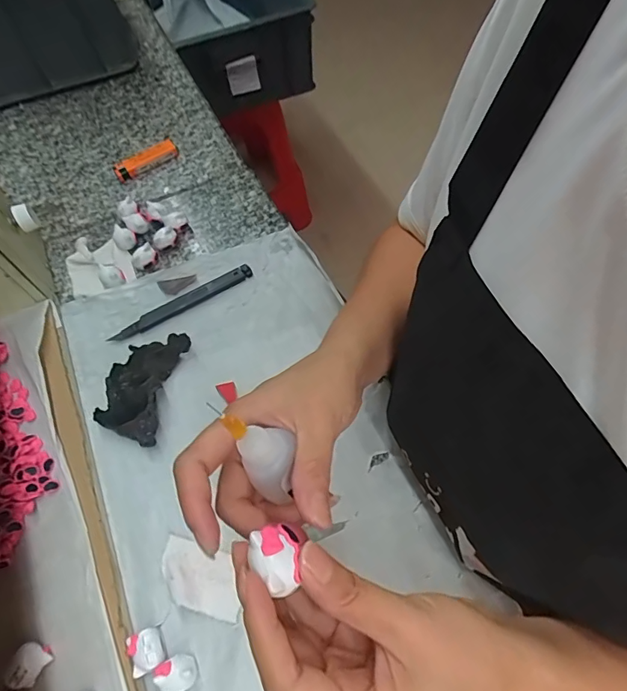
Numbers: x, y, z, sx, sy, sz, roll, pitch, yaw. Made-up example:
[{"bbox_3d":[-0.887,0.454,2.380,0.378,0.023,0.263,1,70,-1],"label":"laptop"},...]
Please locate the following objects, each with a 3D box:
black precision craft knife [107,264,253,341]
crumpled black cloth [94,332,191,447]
[{"bbox_3d":[-0.128,-0.044,0.452,0.146,0.007,0.018,-28,64,-15],"label":"black precision craft knife"},{"bbox_3d":[-0.152,0.033,0.402,0.060,0.015,0.098,9,60,6],"label":"crumpled black cloth"}]

